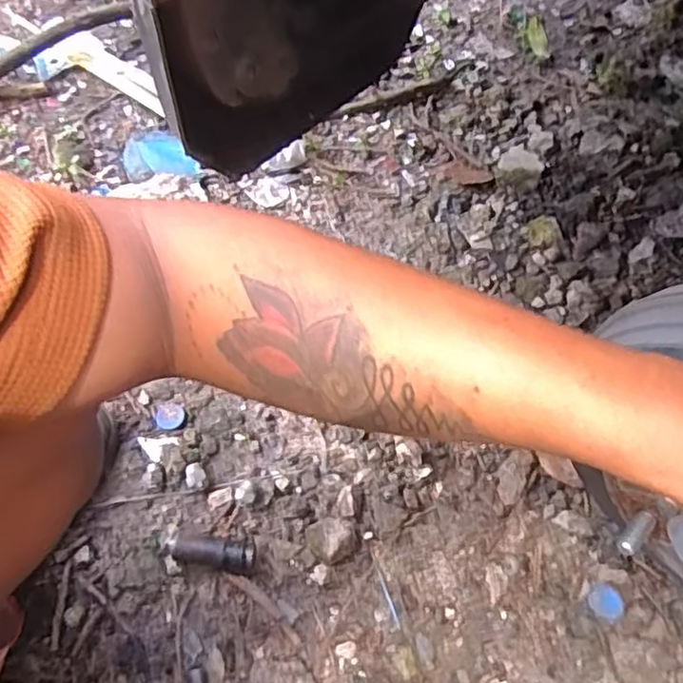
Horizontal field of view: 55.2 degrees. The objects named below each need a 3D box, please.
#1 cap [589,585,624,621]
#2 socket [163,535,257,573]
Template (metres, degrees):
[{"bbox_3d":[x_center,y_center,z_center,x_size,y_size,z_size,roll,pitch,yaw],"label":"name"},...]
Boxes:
[{"bbox_3d":[0.251,0.247,0.619,0.032,0.012,0.031,0,63,1],"label":"cap"},{"bbox_3d":[-0.129,0.206,0.638,0.086,0.030,0.031,0,63,1],"label":"socket"}]

